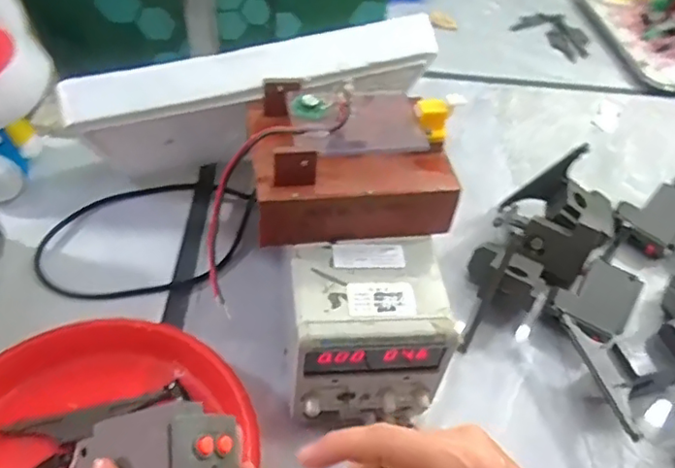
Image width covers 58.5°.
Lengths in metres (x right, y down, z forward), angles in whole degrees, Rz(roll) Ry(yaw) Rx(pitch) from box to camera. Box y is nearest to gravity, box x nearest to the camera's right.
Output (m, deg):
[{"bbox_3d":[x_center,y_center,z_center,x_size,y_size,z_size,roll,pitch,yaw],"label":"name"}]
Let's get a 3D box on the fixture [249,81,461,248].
[{"bbox_3d":[0.012,-0.066,0.519,0.169,0.081,0.125,-6,49,-9],"label":"fixture"}]

